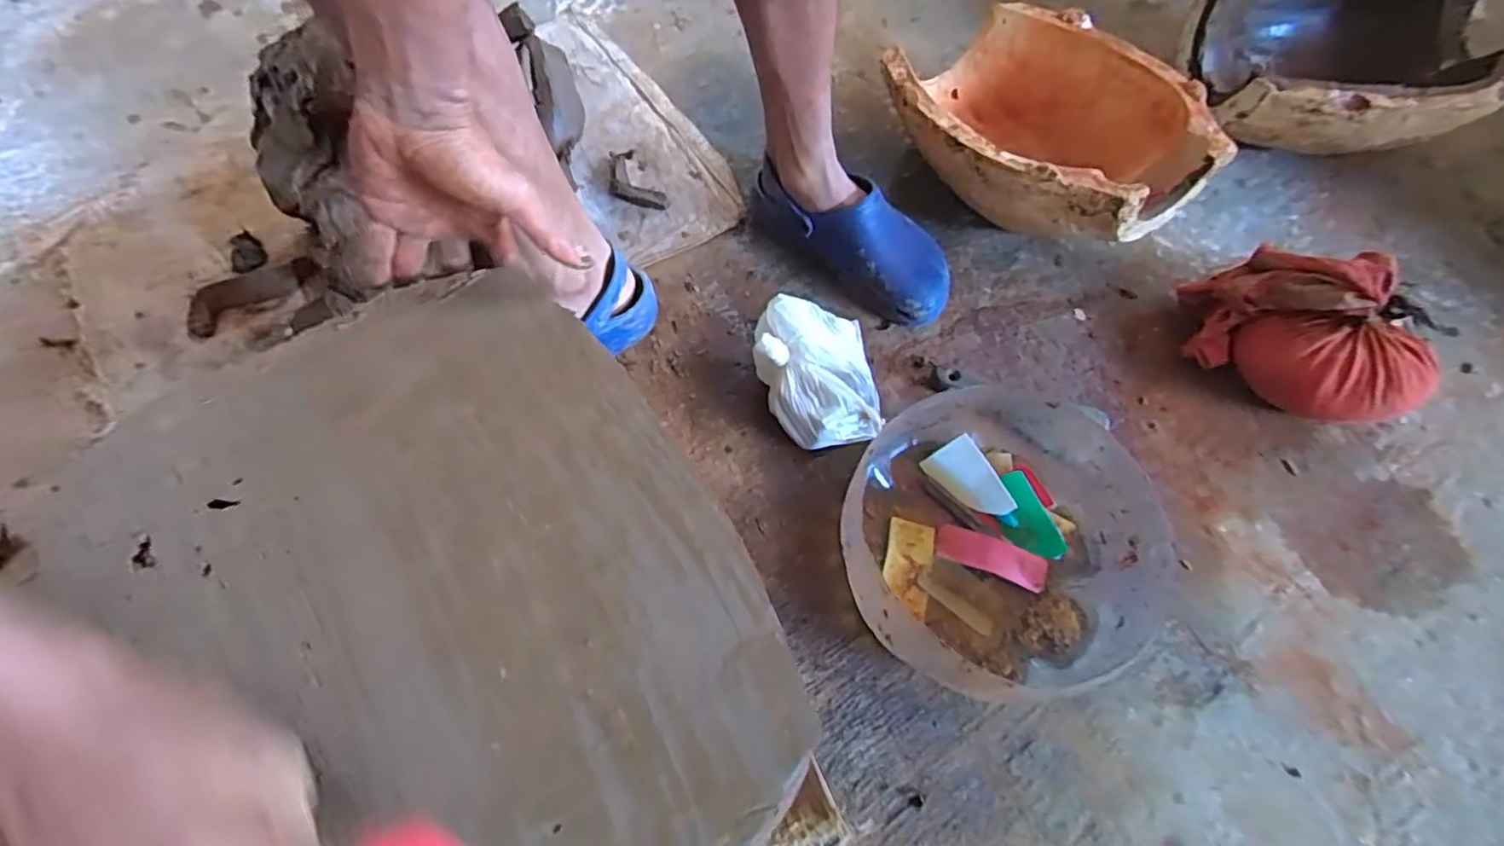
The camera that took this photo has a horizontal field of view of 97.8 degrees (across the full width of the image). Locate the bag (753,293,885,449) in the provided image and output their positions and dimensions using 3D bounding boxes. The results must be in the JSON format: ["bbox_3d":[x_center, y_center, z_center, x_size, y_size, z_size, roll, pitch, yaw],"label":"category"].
[{"bbox_3d":[0.068,-0.048,0.660,0.109,0.085,0.142,-14,66,-9],"label":"bag"}]

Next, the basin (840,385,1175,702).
[{"bbox_3d":[0.205,0.098,0.570,0.253,0.130,0.243,1,64,-2],"label":"basin"}]

